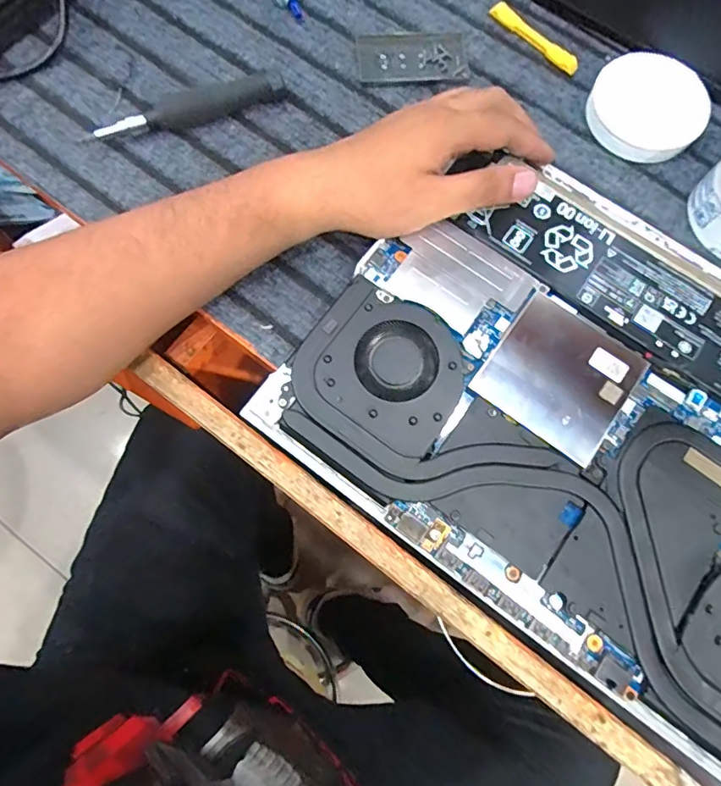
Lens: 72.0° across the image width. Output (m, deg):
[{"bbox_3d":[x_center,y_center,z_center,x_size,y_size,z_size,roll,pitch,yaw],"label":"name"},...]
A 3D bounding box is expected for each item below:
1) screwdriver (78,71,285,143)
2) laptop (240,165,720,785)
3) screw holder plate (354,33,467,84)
[{"bbox_3d":[-0.119,-0.194,0.338,0.133,0.018,0.019,-19,77,-6],"label":"screwdriver"},{"bbox_3d":[0.148,0.016,0.285,0.340,0.021,0.253,36,77,10],"label":"laptop"},{"bbox_3d":[0.038,-0.247,0.367,0.079,0.005,0.040,-5,76,-3],"label":"screw holder plate"}]

